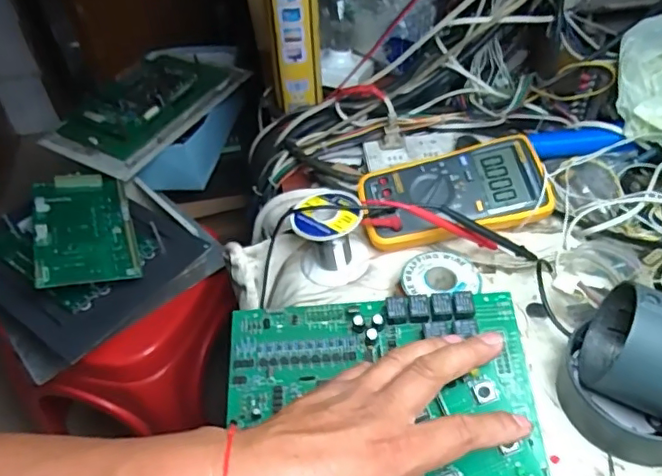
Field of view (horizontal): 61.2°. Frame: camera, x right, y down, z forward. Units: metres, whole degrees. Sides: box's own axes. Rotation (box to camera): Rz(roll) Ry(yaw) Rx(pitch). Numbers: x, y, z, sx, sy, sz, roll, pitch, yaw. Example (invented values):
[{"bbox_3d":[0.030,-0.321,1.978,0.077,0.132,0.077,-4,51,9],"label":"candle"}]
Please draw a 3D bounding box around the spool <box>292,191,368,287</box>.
[{"bbox_3d":[-0.001,-0.001,0.528,0.067,0.068,0.059,-5,45,1],"label":"spool"}]

